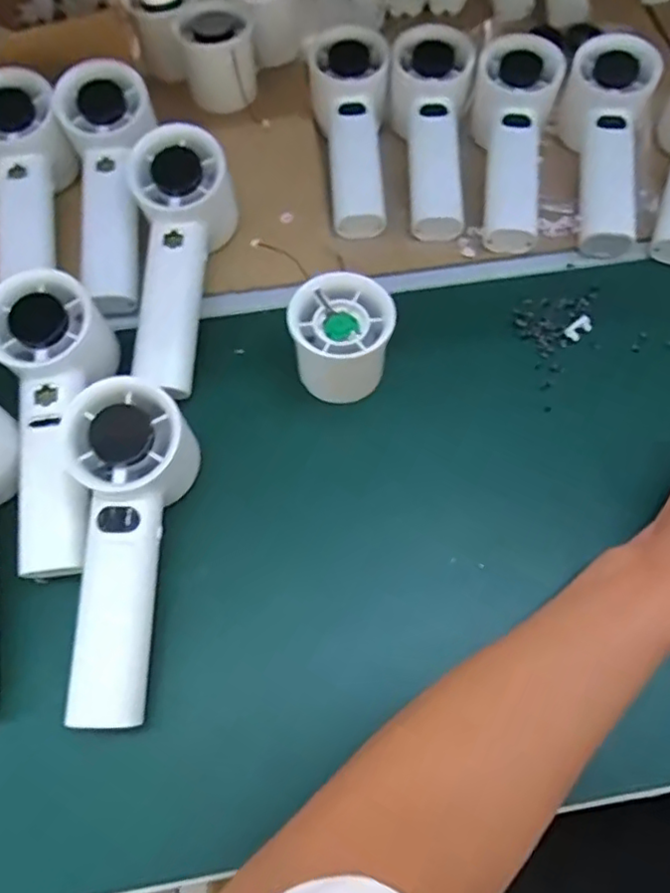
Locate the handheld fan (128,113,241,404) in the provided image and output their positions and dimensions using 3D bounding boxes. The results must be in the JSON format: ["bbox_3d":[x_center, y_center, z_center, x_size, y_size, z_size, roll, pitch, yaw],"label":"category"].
[{"bbox_3d":[-0.094,-0.108,0.386,0.056,0.043,0.157,4,86,2],"label":"handheld fan"}]

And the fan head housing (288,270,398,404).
[{"bbox_3d":[0.003,-0.060,0.366,0.055,0.052,0.055,35,67,17],"label":"fan head housing"}]

